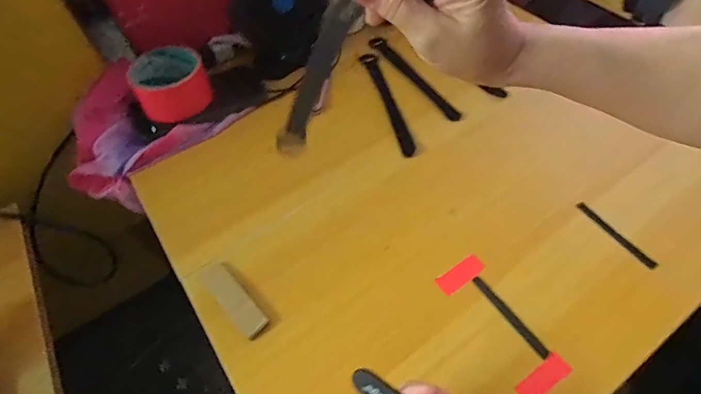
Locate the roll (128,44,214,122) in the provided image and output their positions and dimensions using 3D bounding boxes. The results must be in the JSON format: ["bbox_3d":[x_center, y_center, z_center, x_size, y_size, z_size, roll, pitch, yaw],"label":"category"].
[{"bbox_3d":[-0.221,-0.140,0.501,0.083,0.054,0.077,-2,55,3],"label":"roll"}]

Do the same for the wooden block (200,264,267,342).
[{"bbox_3d":[-0.108,0.094,0.372,0.025,0.005,0.080,-39,61,-21],"label":"wooden block"}]

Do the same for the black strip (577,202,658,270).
[{"bbox_3d":[0.255,0.036,0.392,0.010,0.005,0.084,-28,58,-15],"label":"black strip"}]

